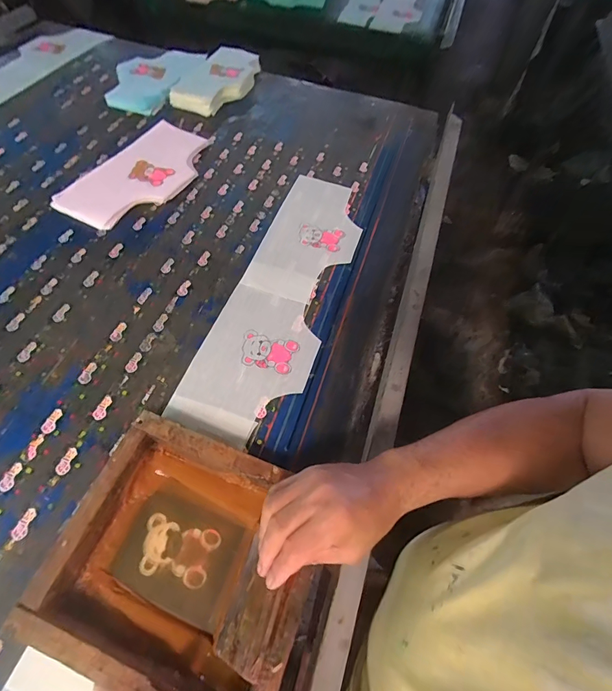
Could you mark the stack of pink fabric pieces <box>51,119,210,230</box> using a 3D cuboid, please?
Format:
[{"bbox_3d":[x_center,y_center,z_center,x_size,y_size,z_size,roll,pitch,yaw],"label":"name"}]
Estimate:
[{"bbox_3d":[-0.339,-0.357,0.767,0.206,0.018,0.320,22,61,9],"label":"stack of pink fabric pieces"}]

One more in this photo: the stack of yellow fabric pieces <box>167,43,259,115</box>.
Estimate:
[{"bbox_3d":[-0.220,-0.687,0.965,0.157,0.038,0.281,18,60,7],"label":"stack of yellow fabric pieces"}]

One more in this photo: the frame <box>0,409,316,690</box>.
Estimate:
[{"bbox_3d":[-0.124,0.228,0.412,0.259,0.059,0.232,18,60,10],"label":"frame"}]

